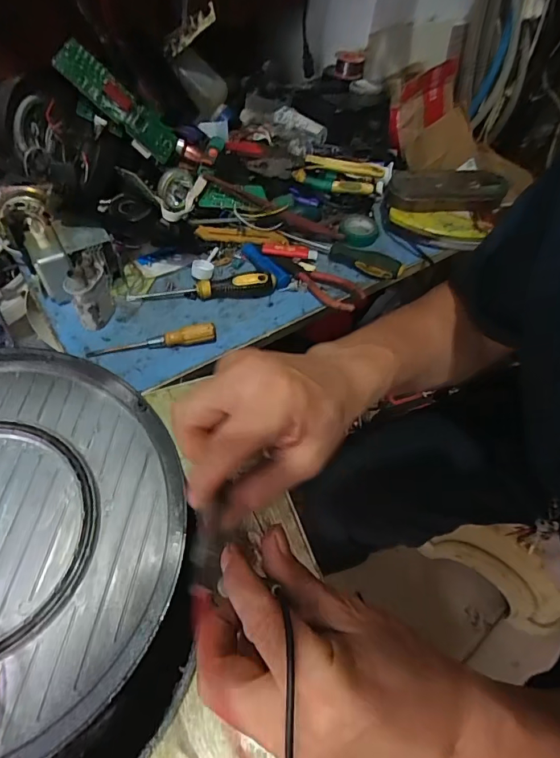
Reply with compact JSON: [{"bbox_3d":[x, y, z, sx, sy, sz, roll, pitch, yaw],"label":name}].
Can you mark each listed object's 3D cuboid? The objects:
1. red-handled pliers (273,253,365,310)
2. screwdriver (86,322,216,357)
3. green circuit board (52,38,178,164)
[{"bbox_3d":[0.050,-0.141,0.620,0.140,0.021,0.049,33,59,17],"label":"red-handled pliers"},{"bbox_3d":[-0.156,-0.047,0.538,0.152,0.017,0.019,-6,56,-9],"label":"screwdriver"},{"bbox_3d":[-0.213,-0.372,0.598,0.017,0.165,0.057,-17,51,41],"label":"green circuit board"}]

